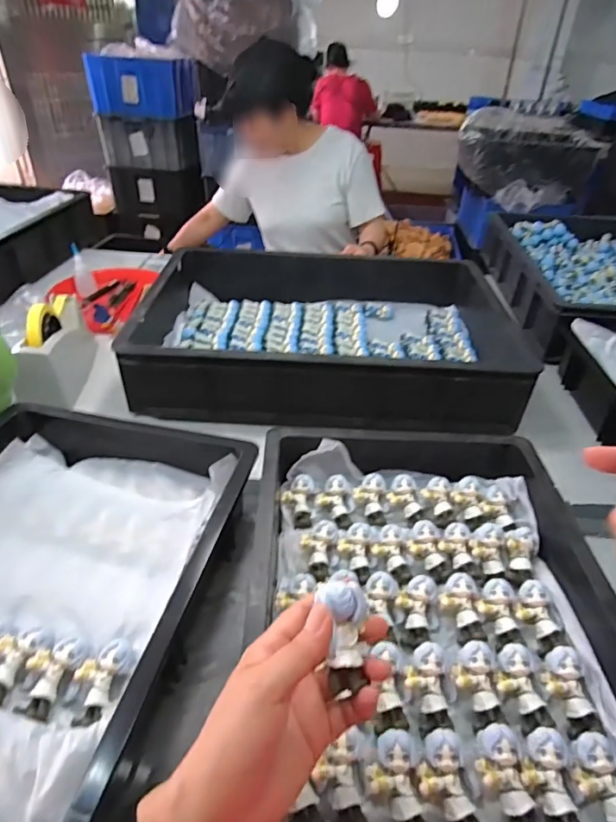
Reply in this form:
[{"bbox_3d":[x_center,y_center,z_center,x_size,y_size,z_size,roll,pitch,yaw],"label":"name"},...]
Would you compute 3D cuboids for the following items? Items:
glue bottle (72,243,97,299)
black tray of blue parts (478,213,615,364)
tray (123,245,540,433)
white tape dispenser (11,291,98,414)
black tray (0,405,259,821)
[{"bbox_3d":[-0.477,-0.297,1.019,0.038,0.108,0.022,-14,11,-21],"label":"glue bottle"},{"bbox_3d":[0.645,-0.283,1.049,0.390,0.122,0.573,4,38,1],"label":"black tray of blue parts"},{"bbox_3d":[0.030,-0.140,0.845,0.583,0.133,0.412,3,38,0],"label":"tray"},{"bbox_3d":[-0.401,-0.105,0.764,0.073,0.116,0.207,-4,38,-9],"label":"white tape dispenser"},{"bbox_3d":[-0.266,0.162,0.436,0.336,0.072,0.475,9,38,7],"label":"black tray"}]

